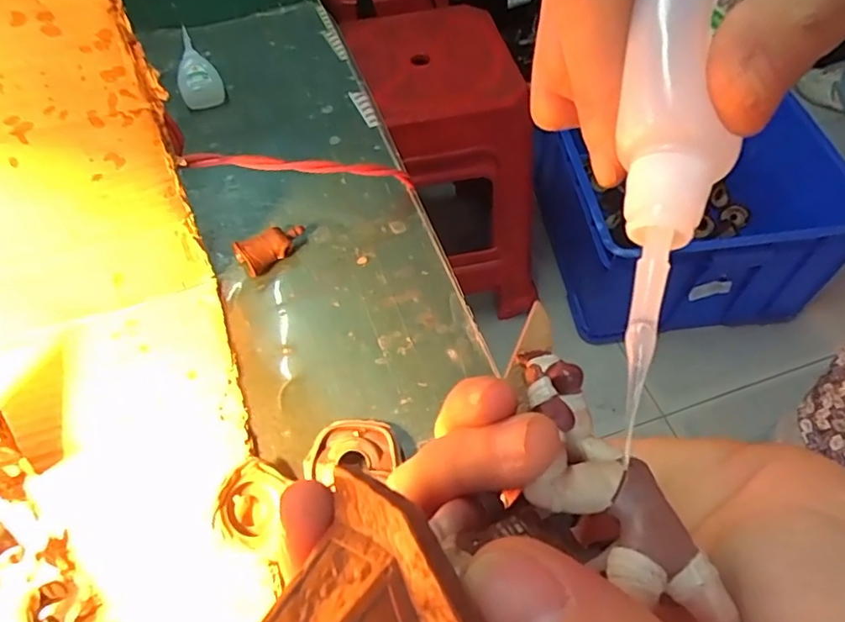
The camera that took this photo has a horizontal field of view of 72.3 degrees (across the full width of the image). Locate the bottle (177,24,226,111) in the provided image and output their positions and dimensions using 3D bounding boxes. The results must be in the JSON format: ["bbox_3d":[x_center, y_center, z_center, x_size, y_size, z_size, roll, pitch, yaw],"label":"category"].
[{"bbox_3d":[-0.208,-0.225,0.528,0.036,0.019,0.104,-19,57,-11],"label":"bottle"}]

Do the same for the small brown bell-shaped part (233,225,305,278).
[{"bbox_3d":[-0.104,-0.044,0.404,0.048,0.019,0.022,-28,59,-16],"label":"small brown bell-shaped part"}]

